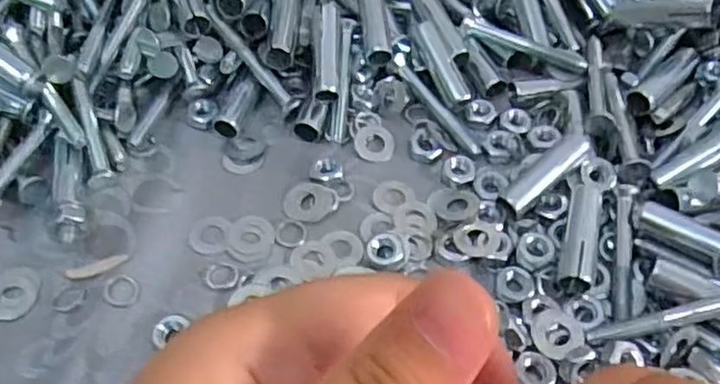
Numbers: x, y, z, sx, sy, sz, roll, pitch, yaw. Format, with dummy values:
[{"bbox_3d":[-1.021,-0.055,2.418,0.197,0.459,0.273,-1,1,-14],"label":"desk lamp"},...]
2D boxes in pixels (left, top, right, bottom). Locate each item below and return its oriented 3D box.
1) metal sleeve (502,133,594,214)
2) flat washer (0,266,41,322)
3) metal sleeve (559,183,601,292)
[{"bbox_3d":[0.068,-0.007,0.254,0.039,0.013,0.012,-33,60,-21],"label":"metal sleeve"},{"bbox_3d":[-0.118,0.034,0.230,0.017,0.004,0.019,10,52,4],"label":"flat washer"},{"bbox_3d":[0.076,0.016,0.237,0.011,0.010,0.041,15,53,8],"label":"metal sleeve"}]

